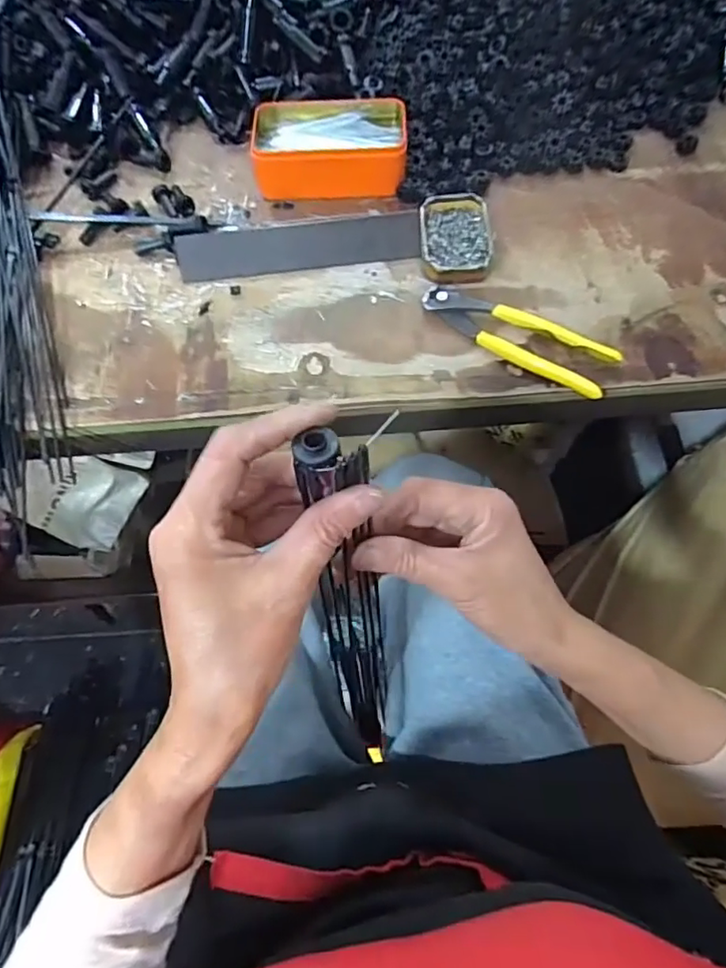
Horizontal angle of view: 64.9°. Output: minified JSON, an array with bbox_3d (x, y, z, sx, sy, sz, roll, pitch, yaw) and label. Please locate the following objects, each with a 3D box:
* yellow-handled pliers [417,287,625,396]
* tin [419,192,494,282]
[{"bbox_3d":[0.124,-0.122,0.472,0.163,0.018,0.047,30,70,14],"label":"yellow-handled pliers"},{"bbox_3d":[0.083,-0.220,0.512,0.061,0.020,0.086,-3,66,1],"label":"tin"}]

